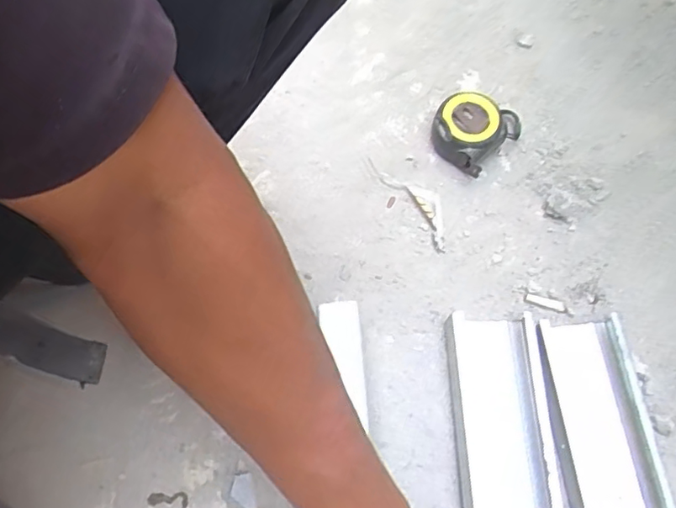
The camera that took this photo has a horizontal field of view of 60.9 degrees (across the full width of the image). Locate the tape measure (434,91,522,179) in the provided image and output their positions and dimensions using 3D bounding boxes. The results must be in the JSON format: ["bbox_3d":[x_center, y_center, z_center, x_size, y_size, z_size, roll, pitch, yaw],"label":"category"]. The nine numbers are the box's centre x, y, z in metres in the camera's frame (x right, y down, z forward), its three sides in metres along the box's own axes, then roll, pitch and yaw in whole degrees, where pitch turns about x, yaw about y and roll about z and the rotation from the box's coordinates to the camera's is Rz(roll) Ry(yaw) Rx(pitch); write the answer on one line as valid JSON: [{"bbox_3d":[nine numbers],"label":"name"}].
[{"bbox_3d":[0.146,-0.136,0.609,0.091,0.047,0.075,-42,76,-17],"label":"tape measure"}]

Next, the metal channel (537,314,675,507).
[{"bbox_3d":[0.237,0.163,0.503,0.084,0.029,0.216,-3,68,-4],"label":"metal channel"}]

